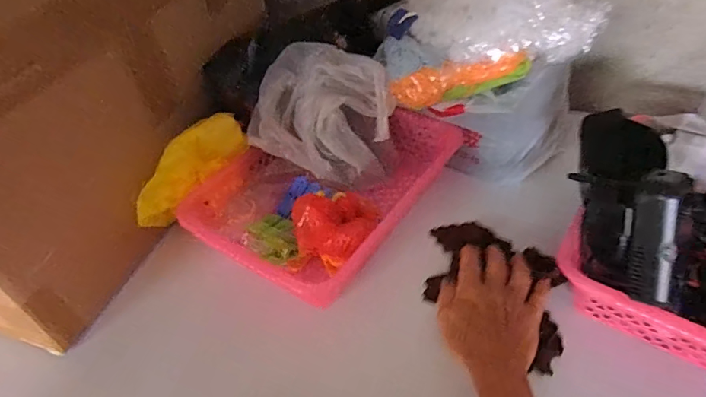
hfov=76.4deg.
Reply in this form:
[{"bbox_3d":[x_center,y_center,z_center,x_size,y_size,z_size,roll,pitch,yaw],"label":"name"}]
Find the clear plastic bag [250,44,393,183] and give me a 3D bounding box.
[{"bbox_3d":[-0.034,-0.106,0.554,0.165,0.115,0.127,2,44,8],"label":"clear plastic bag"}]

